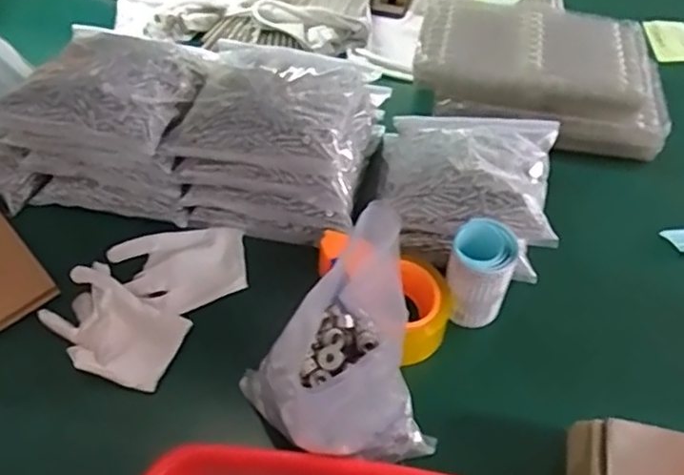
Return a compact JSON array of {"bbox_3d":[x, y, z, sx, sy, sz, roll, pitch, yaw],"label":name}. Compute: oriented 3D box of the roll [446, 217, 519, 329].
[{"bbox_3d":[0.135,0.037,0.628,0.060,0.100,0.065,1,52,-1],"label":"roll"}]

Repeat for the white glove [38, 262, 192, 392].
[{"bbox_3d":[-0.231,0.091,0.637,0.142,0.026,0.093,26,56,18],"label":"white glove"}]

